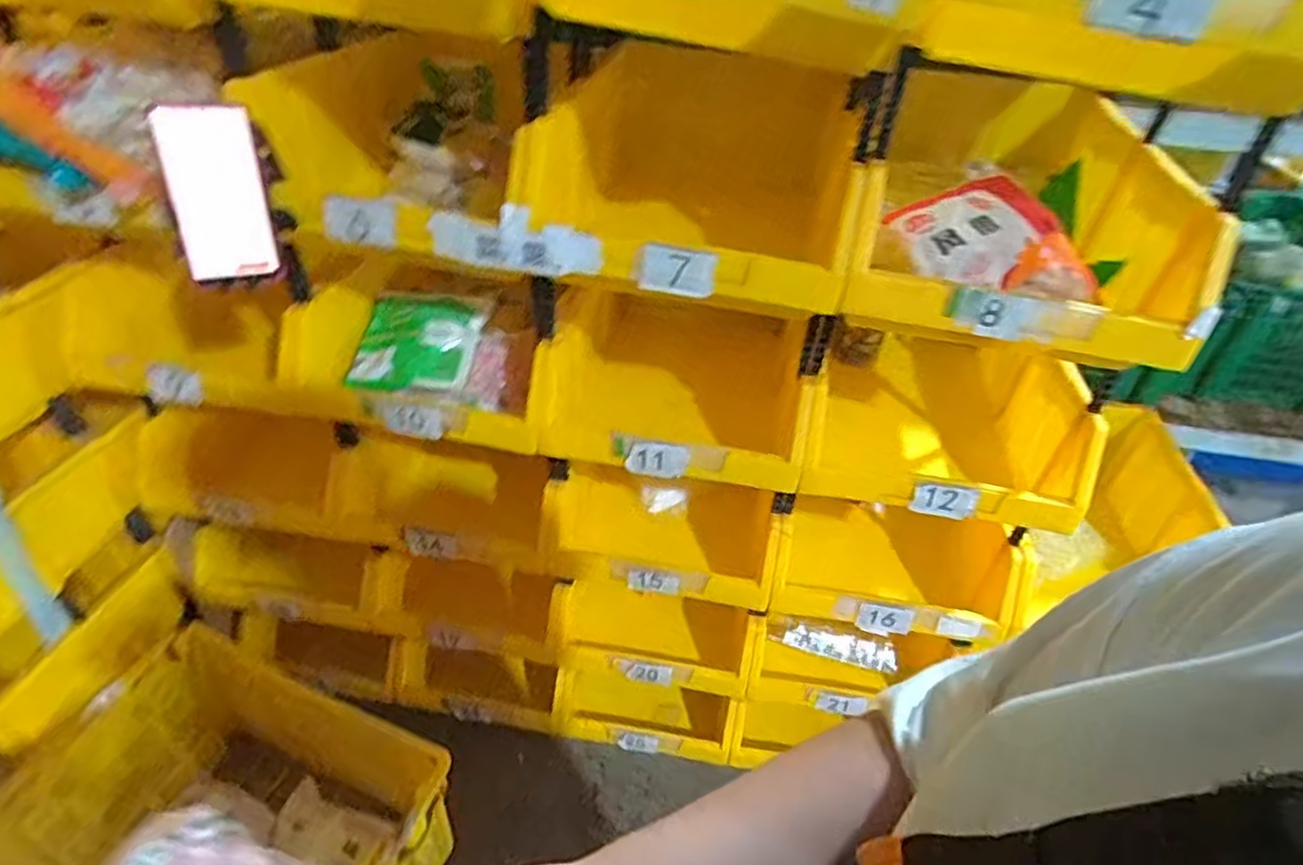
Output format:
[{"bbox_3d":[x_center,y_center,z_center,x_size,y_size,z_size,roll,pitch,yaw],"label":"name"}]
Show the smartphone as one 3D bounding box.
[{"bbox_3d":[-0.401,-0.221,0.643,0.075,0.150,0.012,-13,31,-26],"label":"smartphone"}]

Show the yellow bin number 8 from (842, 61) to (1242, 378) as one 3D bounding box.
[{"bbox_3d":[0.417,-0.322,0.878,0.363,0.178,0.572,8,38,5],"label":"yellow bin number 8"}]

